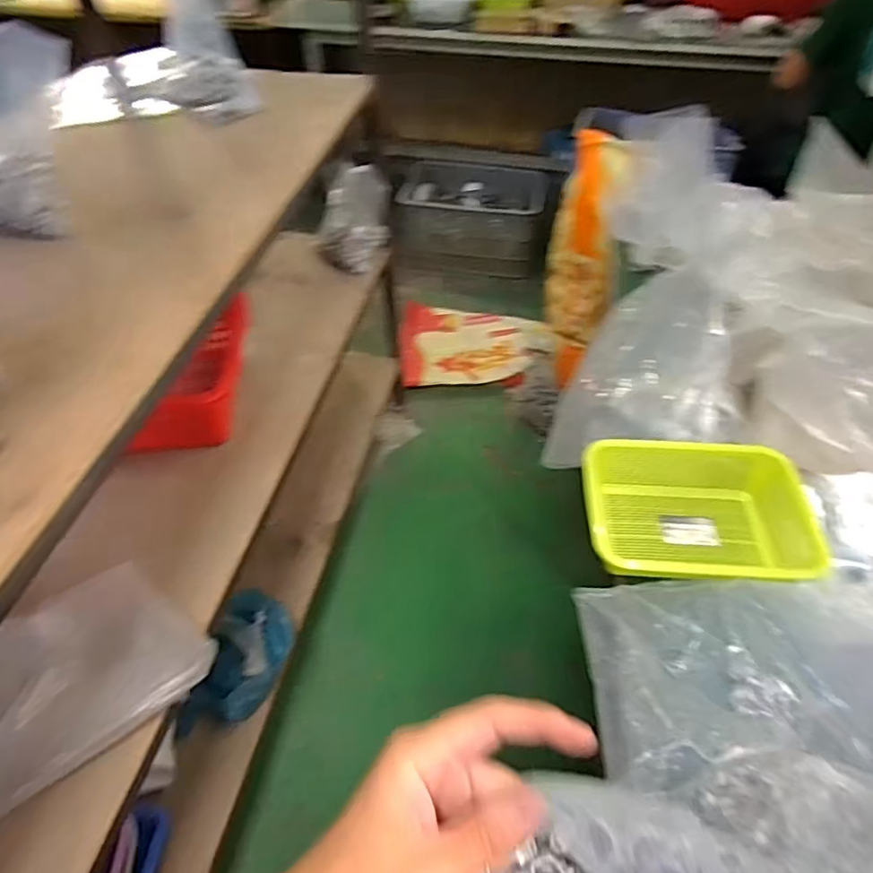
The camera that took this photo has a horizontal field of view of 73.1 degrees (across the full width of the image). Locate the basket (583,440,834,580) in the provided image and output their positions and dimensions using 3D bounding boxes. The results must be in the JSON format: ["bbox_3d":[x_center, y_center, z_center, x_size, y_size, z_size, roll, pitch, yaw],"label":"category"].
[{"bbox_3d":[0.327,0.109,0.769,0.281,0.102,0.203,-2,49,-1],"label":"basket"}]

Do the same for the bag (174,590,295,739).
[{"bbox_3d":[-0.380,0.434,1.108,0.141,0.095,0.263,19,52,16],"label":"bag"}]

